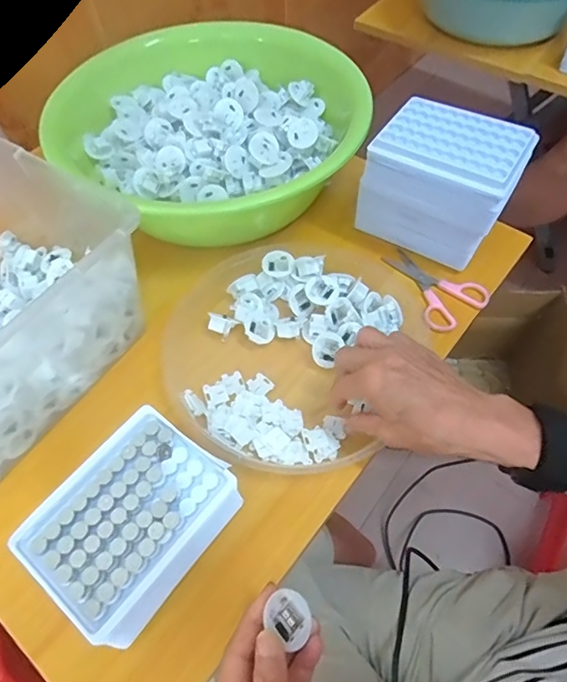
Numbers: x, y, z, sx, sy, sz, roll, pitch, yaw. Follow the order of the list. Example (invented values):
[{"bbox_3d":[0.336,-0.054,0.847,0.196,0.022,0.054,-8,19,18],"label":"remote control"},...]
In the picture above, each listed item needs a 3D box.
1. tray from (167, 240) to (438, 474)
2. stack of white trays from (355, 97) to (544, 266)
[{"bbox_3d":[0.009,0.000,0.460,0.221,0.035,0.233,-1,58,1],"label":"tray"},{"bbox_3d":[0.156,-0.153,0.499,0.131,0.128,0.084,28,63,18],"label":"stack of white trays"}]

